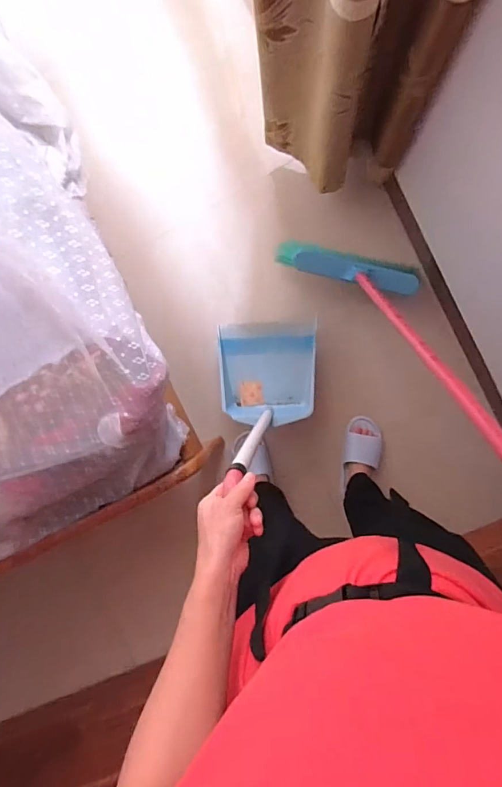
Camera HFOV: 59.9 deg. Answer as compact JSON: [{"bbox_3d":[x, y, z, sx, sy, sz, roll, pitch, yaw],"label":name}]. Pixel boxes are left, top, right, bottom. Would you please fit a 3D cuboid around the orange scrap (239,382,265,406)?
[{"bbox_3d":[0.002,0.000,1.190,0.064,0.008,0.064,-7,95,2],"label":"orange scrap"}]

